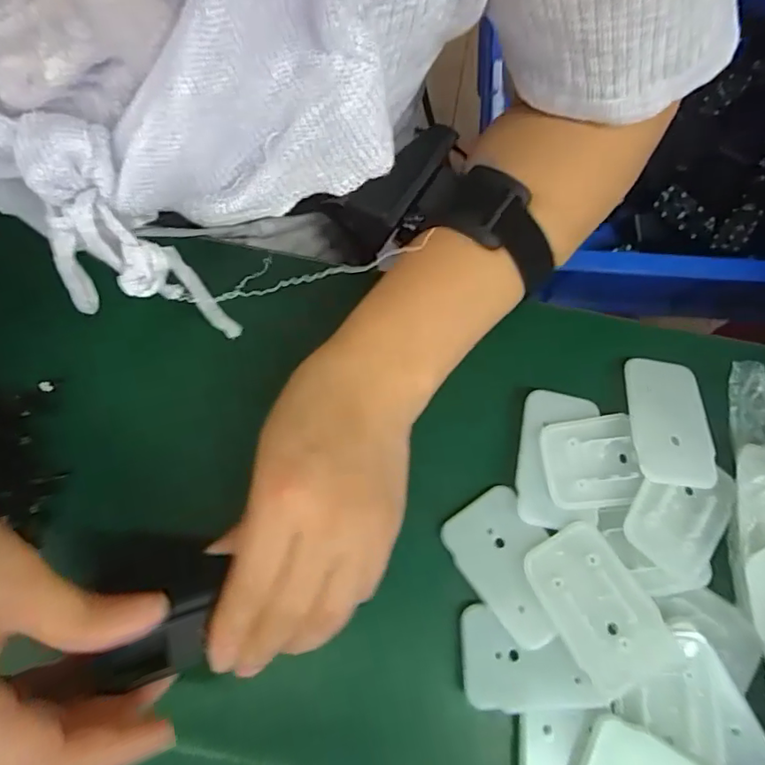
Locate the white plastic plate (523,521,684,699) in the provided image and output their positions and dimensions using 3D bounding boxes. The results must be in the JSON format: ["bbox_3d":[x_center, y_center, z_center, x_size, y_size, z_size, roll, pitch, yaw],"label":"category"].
[{"bbox_3d":[0.098,0.103,0.245,0.042,0.008,0.070,-28,78,-9],"label":"white plastic plate"}]

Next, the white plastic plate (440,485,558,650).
[{"bbox_3d":[0.062,0.087,0.257,0.042,0.008,0.067,-34,80,-11],"label":"white plastic plate"}]

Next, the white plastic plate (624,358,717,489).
[{"bbox_3d":[0.148,0.019,0.276,0.040,0.004,0.065,5,75,-2],"label":"white plastic plate"}]

